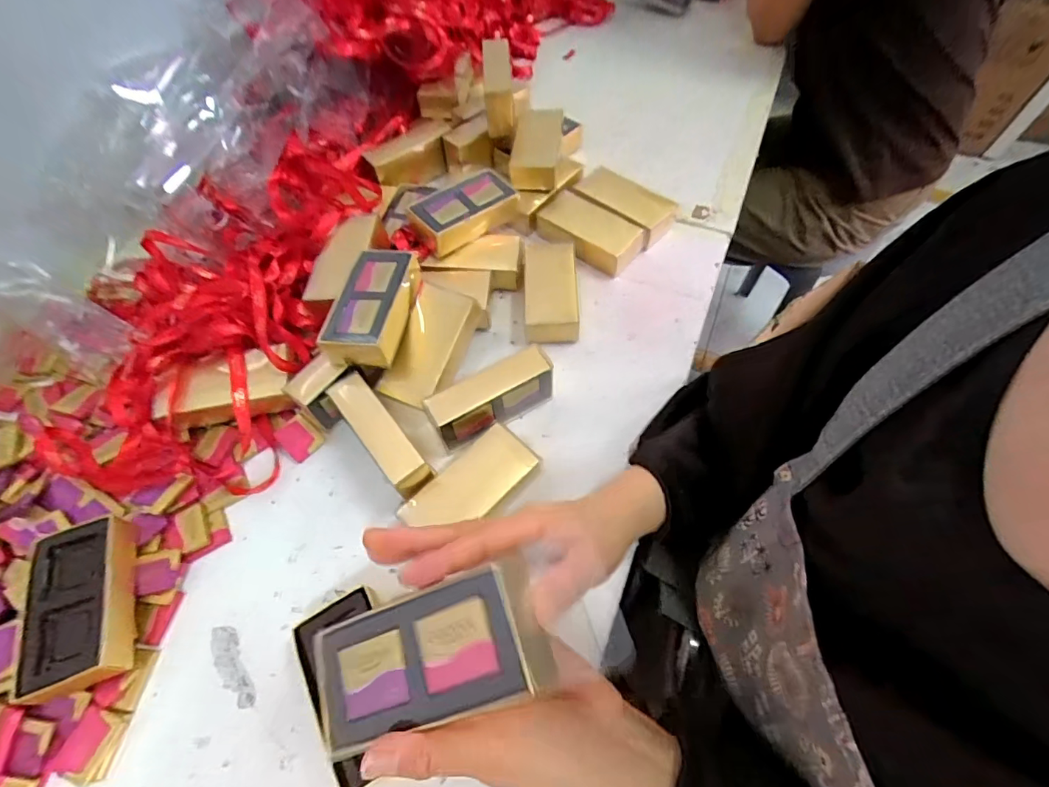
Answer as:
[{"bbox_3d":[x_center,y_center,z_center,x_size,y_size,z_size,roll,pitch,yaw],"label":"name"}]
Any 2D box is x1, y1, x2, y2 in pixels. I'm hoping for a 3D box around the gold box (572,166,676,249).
[{"bbox_3d":[0.118,-0.226,0.568,0.122,0.034,0.067,32,65,18],"label":"gold box"}]

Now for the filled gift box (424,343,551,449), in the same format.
[{"bbox_3d":[-0.029,0.004,0.431,0.111,0.057,0.032,-27,63,-15],"label":"filled gift box"}]

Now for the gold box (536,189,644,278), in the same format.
[{"bbox_3d":[0.072,-0.183,0.544,0.113,0.034,0.062,35,66,19],"label":"gold box"}]

